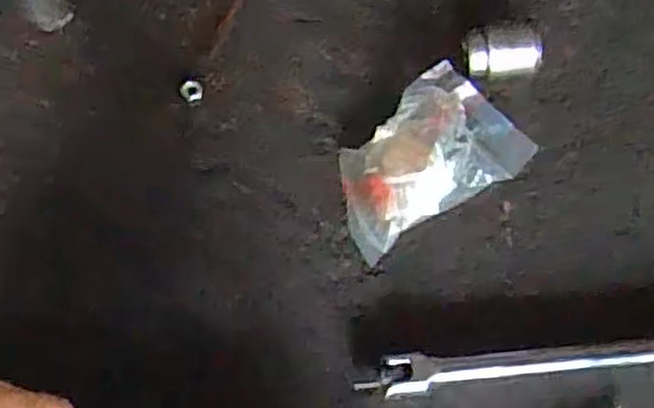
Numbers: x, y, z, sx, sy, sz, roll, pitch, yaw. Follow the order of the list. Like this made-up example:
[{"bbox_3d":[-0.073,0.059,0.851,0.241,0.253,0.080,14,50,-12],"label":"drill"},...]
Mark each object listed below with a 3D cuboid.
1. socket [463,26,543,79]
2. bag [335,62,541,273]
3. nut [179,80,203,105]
[{"bbox_3d":[0.145,-0.124,0.628,0.061,0.032,0.035,3,63,5],"label":"socket"},{"bbox_3d":[0.072,-0.033,0.595,0.167,0.044,0.103,-40,67,-16],"label":"bag"},{"bbox_3d":[-0.117,-0.096,0.653,0.018,0.009,0.022,8,64,8],"label":"nut"}]

